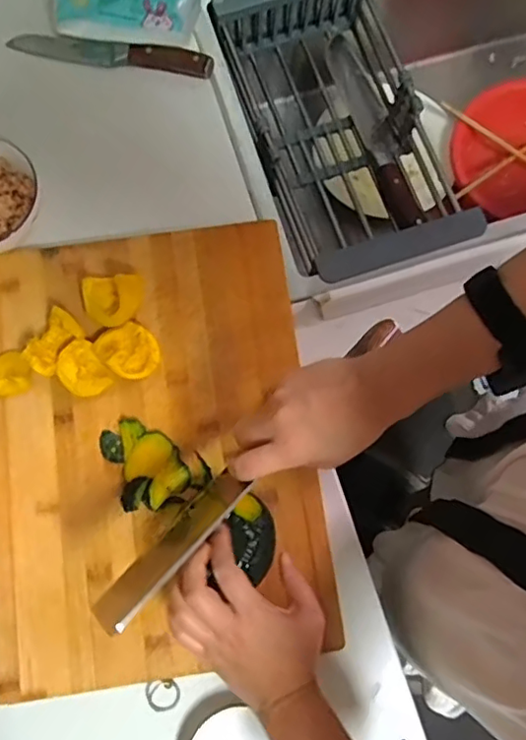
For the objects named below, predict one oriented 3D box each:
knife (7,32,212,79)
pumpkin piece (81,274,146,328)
[{"bbox_3d":[-0.168,-0.350,0.632,0.222,0.016,0.030,9,78,1],"label":"knife"},{"bbox_3d":[-0.142,-0.068,0.548,0.057,0.045,0.052,0,78,-1],"label":"pumpkin piece"}]

